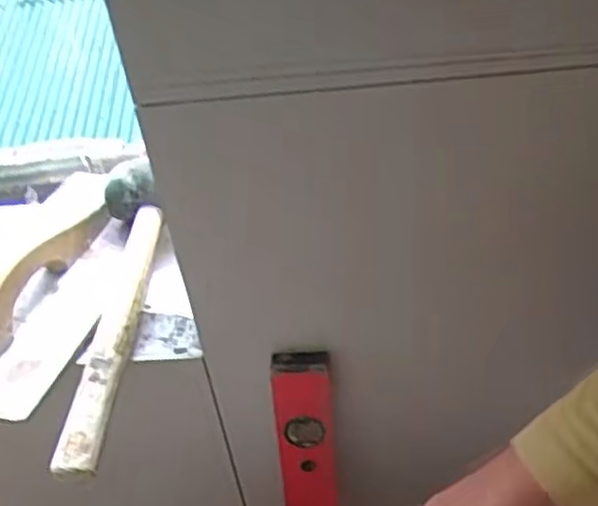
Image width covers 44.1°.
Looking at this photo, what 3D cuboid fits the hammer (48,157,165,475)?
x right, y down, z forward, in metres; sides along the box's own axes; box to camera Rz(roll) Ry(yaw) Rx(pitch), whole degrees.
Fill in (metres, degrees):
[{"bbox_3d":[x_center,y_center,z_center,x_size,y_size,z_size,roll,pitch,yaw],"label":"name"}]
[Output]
[{"bbox_3d":[-0.160,0.045,0.639,0.075,0.055,0.302,-6,41,1],"label":"hammer"}]

